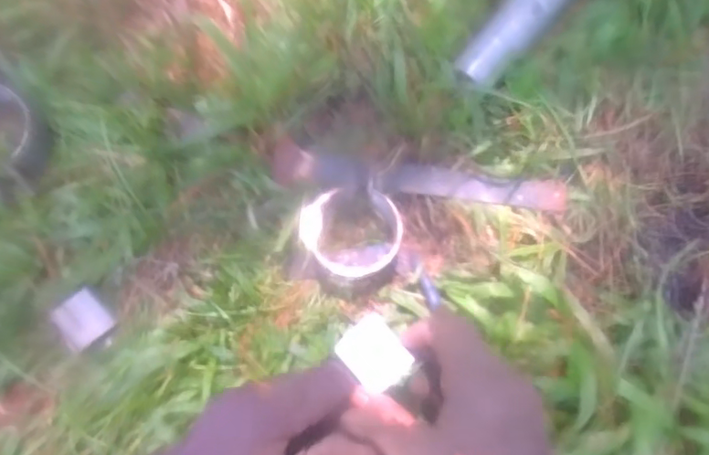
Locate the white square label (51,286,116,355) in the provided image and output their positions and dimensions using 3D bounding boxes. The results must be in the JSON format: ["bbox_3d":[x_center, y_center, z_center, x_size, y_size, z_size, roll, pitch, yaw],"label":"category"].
[{"bbox_3d":[-0.236,0.081,0.498,0.041,0.005,0.041,-37,85,-4],"label":"white square label"}]

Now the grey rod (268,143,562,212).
[{"bbox_3d":[0.063,-0.043,0.540,0.275,0.009,0.033,7,84,0],"label":"grey rod"}]

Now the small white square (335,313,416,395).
[{"bbox_3d":[0.014,0.089,0.403,0.040,0.004,0.046,-38,71,-13],"label":"small white square"}]

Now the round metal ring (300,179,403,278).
[{"bbox_3d":[-0.005,0.002,0.515,0.090,0.036,0.083,4,84,0],"label":"round metal ring"}]

